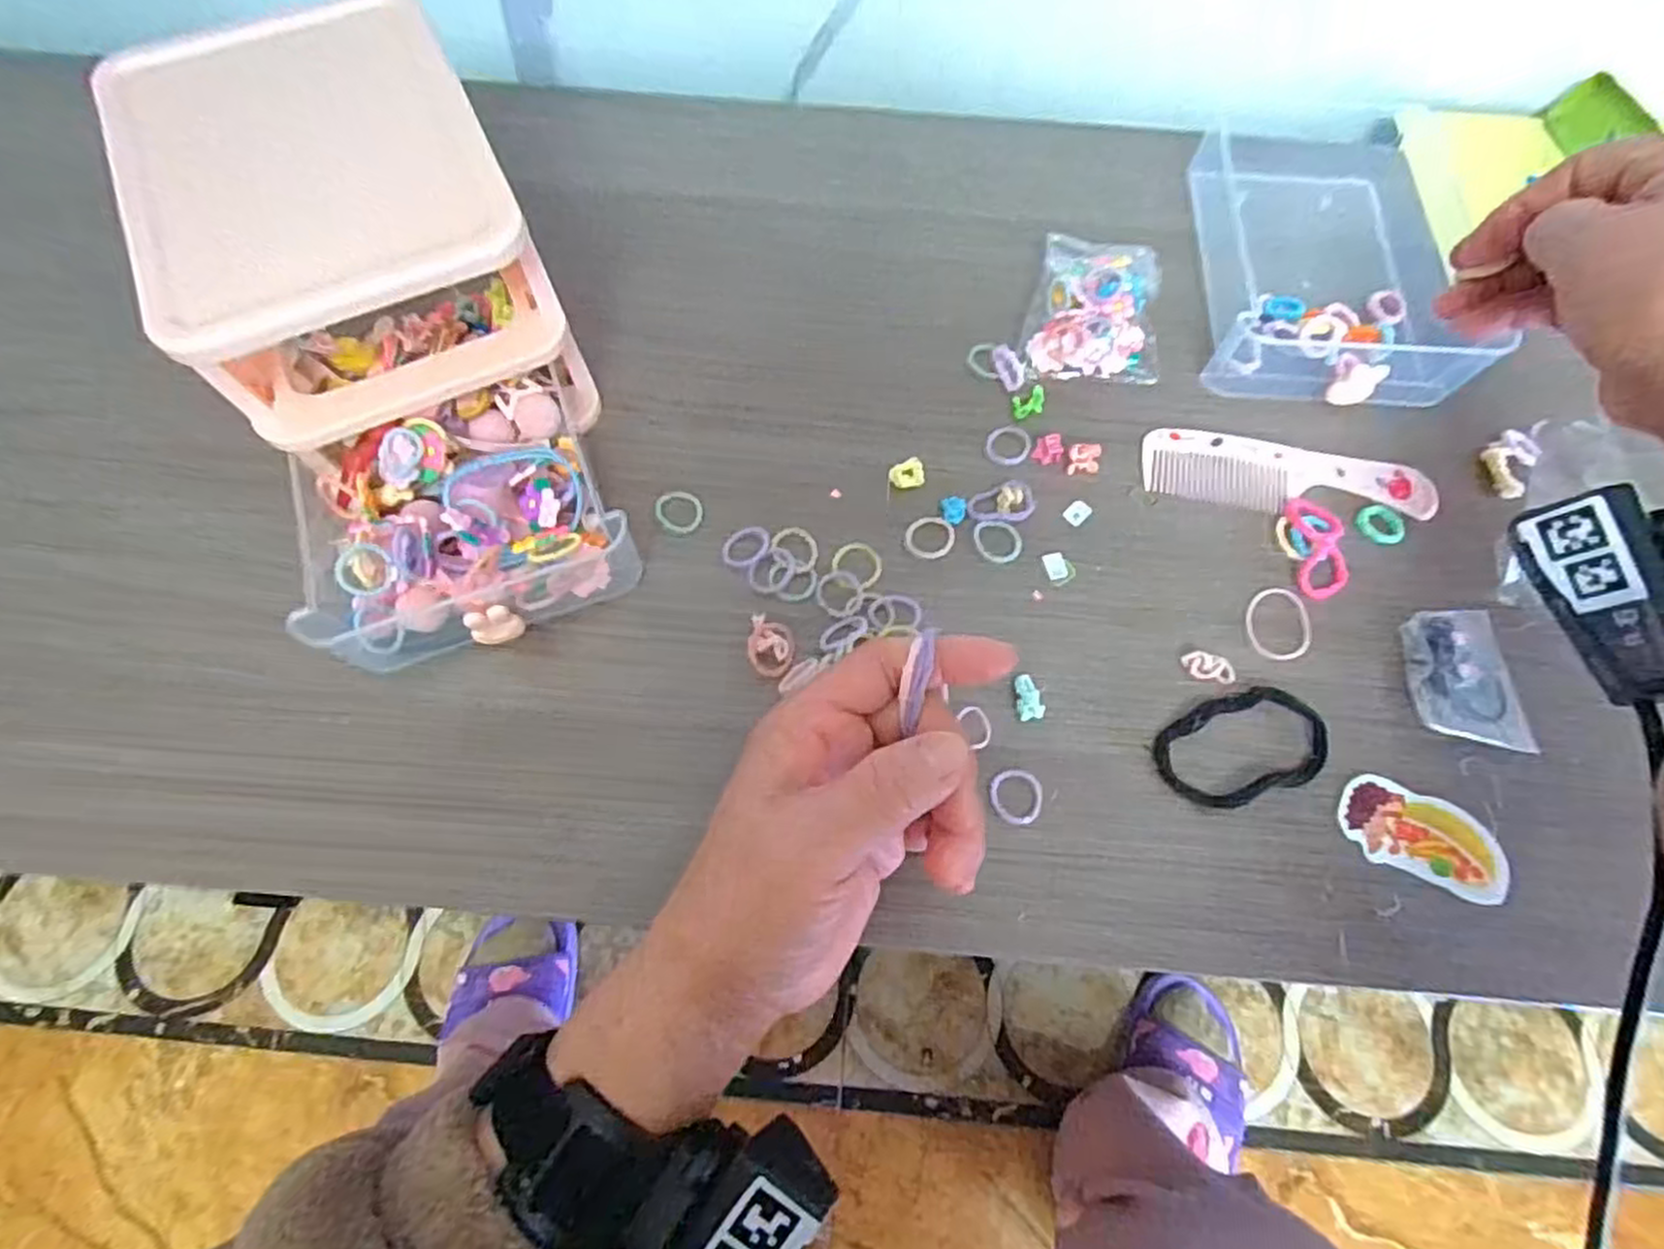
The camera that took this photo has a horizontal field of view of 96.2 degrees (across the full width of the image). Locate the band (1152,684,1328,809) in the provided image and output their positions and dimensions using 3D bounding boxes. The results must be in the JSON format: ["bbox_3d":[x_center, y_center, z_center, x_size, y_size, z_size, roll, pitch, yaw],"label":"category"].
[{"bbox_3d":[0.168,0.050,0.306,0.068,0.011,0.041,-14,71,-6],"label":"band"}]

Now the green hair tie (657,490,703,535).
[{"bbox_3d":[-0.070,-0.053,0.342,0.023,0.004,0.018,33,72,10],"label":"green hair tie"}]

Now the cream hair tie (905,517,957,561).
[{"bbox_3d":[0.045,-0.040,0.341,0.022,0.004,0.021,0,70,-1],"label":"cream hair tie"}]

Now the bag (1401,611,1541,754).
[{"bbox_3d":[0.265,0.021,0.314,0.052,0.018,0.059,6,70,1],"label":"bag"}]

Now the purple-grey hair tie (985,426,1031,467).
[{"bbox_3d":[0.085,-0.087,0.359,0.021,0.004,0.024,20,71,6],"label":"purple-grey hair tie"}]

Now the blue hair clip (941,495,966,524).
[{"bbox_3d":[0.057,-0.053,0.345,0.011,0.004,0.014,-1,70,-2],"label":"blue hair clip"}]

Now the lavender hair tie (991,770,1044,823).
[{"bbox_3d":[0.075,0.069,0.301,0.021,0.004,0.022,0,70,-1],"label":"lavender hair tie"}]

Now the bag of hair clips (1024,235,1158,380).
[{"bbox_3d":[0.131,-0.161,0.377,0.060,0.021,0.081,6,70,1],"label":"bag of hair clips"}]

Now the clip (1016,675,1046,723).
[{"bbox_3d":[0.083,0.030,0.315,0.011,0.007,0.019,-10,70,-5],"label":"clip"}]

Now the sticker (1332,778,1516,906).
[{"bbox_3d":[0.238,0.085,0.298,0.065,0.004,0.034,21,71,6],"label":"sticker"}]

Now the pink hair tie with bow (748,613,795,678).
[{"bbox_3d":[-0.026,0.009,0.318,0.018,0.008,0.026,7,70,1],"label":"pink hair tie with bow"}]

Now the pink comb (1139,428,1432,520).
[{"bbox_3d":[0.214,-0.069,0.353,0.130,0.006,0.038,12,70,3],"label":"pink comb"}]

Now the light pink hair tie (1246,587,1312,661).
[{"bbox_3d":[0.198,0.000,0.331,0.030,0.004,0.033,10,70,2],"label":"light pink hair tie"}]

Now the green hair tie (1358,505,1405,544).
[{"bbox_3d":[0.257,-0.047,0.347,0.018,0.006,0.019,0,70,-1],"label":"green hair tie"}]

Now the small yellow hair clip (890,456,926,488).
[{"bbox_3d":[0.036,-0.071,0.352,0.017,0.005,0.014,-29,73,-11],"label":"small yellow hair clip"}]

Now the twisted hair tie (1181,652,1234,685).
[{"bbox_3d":[0.162,0.019,0.320,0.022,0.007,0.009,15,70,4],"label":"twisted hair tie"}]

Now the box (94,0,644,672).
[{"bbox_3d":[-0.180,-0.117,0.311,0.133,0.105,0.253,-22,72,-9],"label":"box"}]

